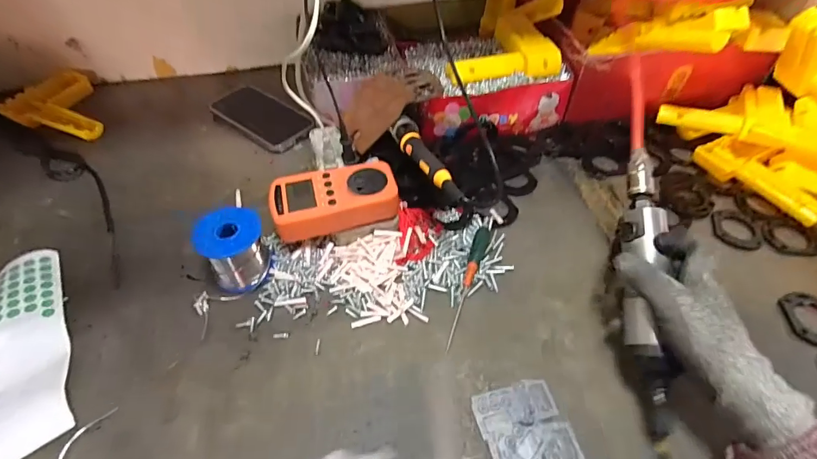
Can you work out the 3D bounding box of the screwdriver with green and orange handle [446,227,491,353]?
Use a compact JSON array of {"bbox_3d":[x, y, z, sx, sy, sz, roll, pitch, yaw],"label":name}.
[{"bbox_3d":[0.058,0.054,0.421,0.015,0.021,0.134,16,52,12],"label":"screwdriver with green and orange handle"}]

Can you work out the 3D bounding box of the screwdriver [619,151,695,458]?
[{"bbox_3d":[0.201,0.054,0.354,0.031,0.032,0.267,5,72,4],"label":"screwdriver"}]

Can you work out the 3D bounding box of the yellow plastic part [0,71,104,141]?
[{"bbox_3d":[-0.490,-0.182,0.620,0.150,0.025,0.113,16,52,13],"label":"yellow plastic part"}]

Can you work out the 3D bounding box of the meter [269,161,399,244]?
[{"bbox_3d":[-0.077,-0.034,0.445,0.125,0.031,0.069,-13,51,-12],"label":"meter"}]

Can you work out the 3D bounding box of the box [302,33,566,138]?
[{"bbox_3d":[0.036,-0.193,0.593,0.324,0.084,0.164,-11,51,-10],"label":"box"}]

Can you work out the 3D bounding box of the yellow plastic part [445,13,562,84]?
[{"bbox_3d":[0.118,-0.245,0.573,0.146,0.036,0.106,-6,50,-6],"label":"yellow plastic part"}]

